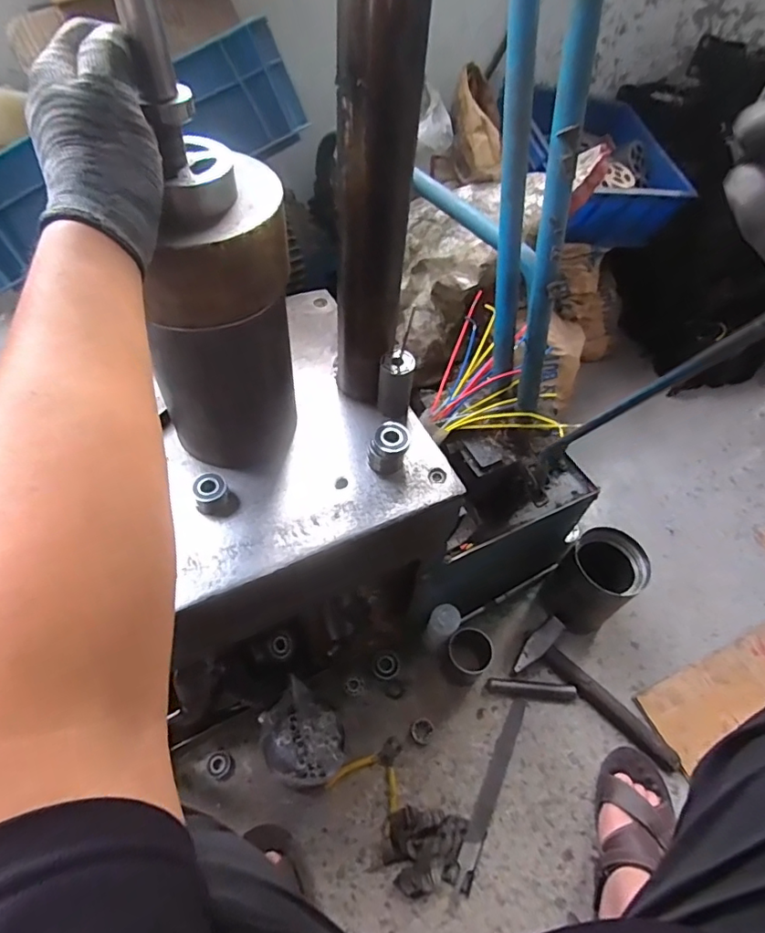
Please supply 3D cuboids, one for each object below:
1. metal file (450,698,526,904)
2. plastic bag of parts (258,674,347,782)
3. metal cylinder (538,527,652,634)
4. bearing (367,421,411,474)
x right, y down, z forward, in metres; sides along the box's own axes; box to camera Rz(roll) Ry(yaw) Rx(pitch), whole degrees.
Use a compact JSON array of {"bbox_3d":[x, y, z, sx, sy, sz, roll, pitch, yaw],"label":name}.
[{"bbox_3d":[0.157,0.479,0.772,0.023,0.009,0.280,25,55,13],"label":"metal file"},{"bbox_3d":[-0.115,0.391,0.757,0.112,0.101,0.128,-32,62,-25],"label":"plastic bag of parts"},{"bbox_3d":[0.355,0.198,0.896,0.116,0.186,0.119,3,53,-4],"label":"metal cylinder"},{"bbox_3d":[0.006,-0.020,0.554,0.040,0.041,0.038,3,53,-4],"label":"bearing"}]

